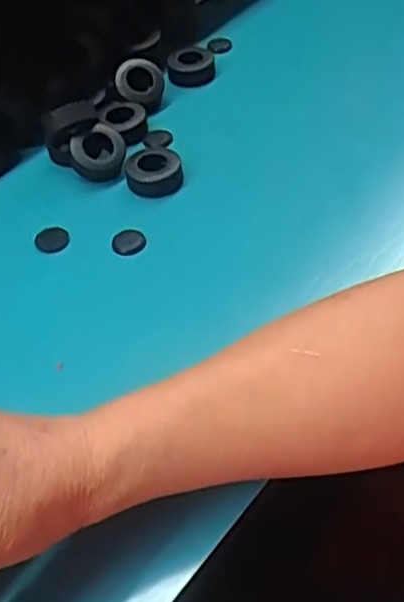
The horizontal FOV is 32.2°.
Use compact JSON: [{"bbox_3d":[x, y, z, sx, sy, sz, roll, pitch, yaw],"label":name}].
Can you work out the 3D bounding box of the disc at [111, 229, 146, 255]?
[{"bbox_3d":[-0.045,-0.036,0.432,0.021,0.008,0.016,-2,49,1],"label":"disc"}]

